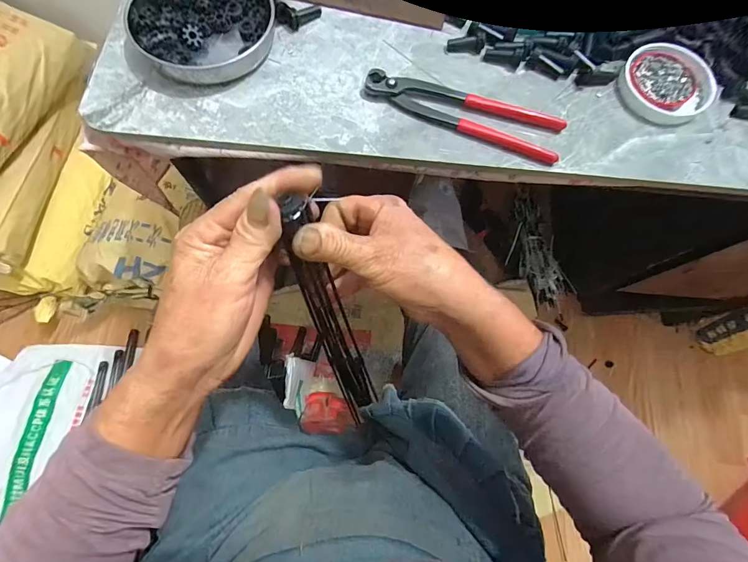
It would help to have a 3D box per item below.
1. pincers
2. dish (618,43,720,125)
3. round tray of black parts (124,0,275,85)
[{"bbox_3d":[0.089,-0.169,0.374,0.195,0.015,0.050,20,73,4],"label":"pincers"},{"bbox_3d":[0.300,-0.201,0.389,0.088,0.017,0.085,1,73,-2],"label":"dish"},{"bbox_3d":[-0.171,-0.266,0.385,0.135,0.028,0.133,1,73,-2],"label":"round tray of black parts"}]

